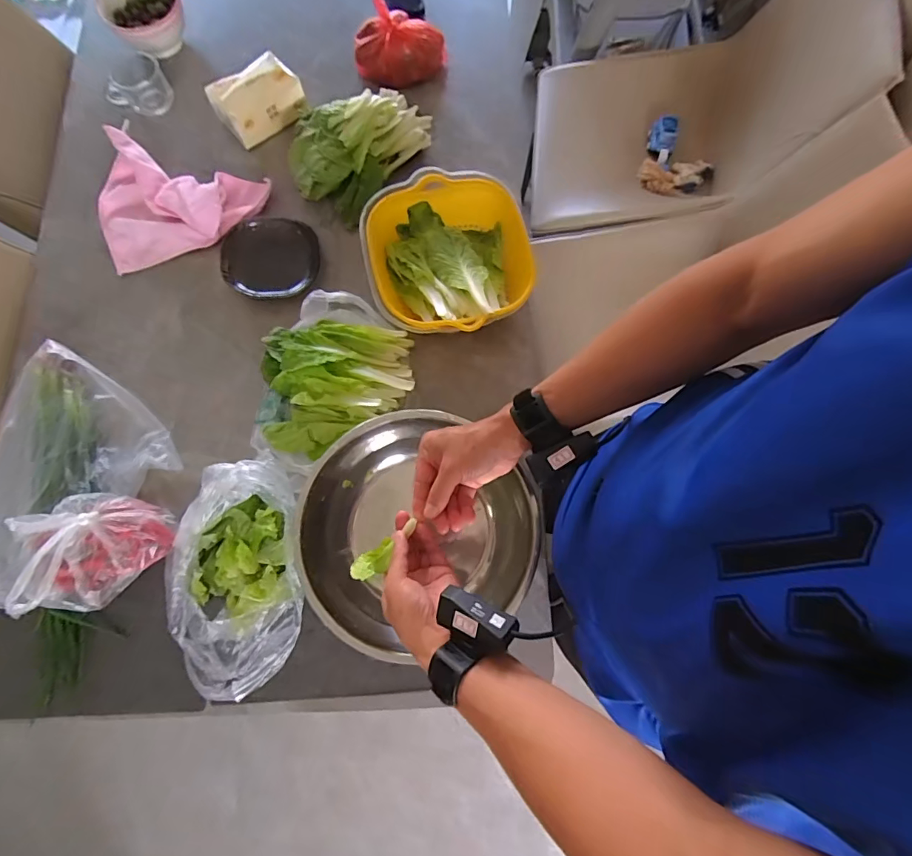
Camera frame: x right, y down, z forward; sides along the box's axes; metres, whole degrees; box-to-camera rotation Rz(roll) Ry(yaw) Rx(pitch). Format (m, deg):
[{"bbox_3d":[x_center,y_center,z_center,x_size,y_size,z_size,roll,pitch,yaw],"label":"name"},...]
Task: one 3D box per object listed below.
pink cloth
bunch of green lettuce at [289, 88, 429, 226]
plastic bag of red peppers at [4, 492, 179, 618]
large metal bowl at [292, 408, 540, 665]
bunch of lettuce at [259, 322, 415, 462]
[{"bbox_3d":[-0.444,-0.377,0.743,0.258,0.059,0.191,-19,78,-5],"label":"pink cloth"},{"bbox_3d":[-0.162,-0.467,0.756,0.146,0.087,0.236,39,79,7],"label":"bunch of green lettuce"},{"bbox_3d":[-0.475,0.150,0.603,0.124,0.085,0.158,42,80,8],"label":"plastic bag of red peppers"},{"bbox_3d":[-0.055,0.140,0.627,0.282,0.100,0.290,0,77,-1],"label":"large metal bowl"},{"bbox_3d":[-0.169,-0.069,0.668,0.208,0.060,0.186,-7,77,-3],"label":"bunch of lettuce"}]

